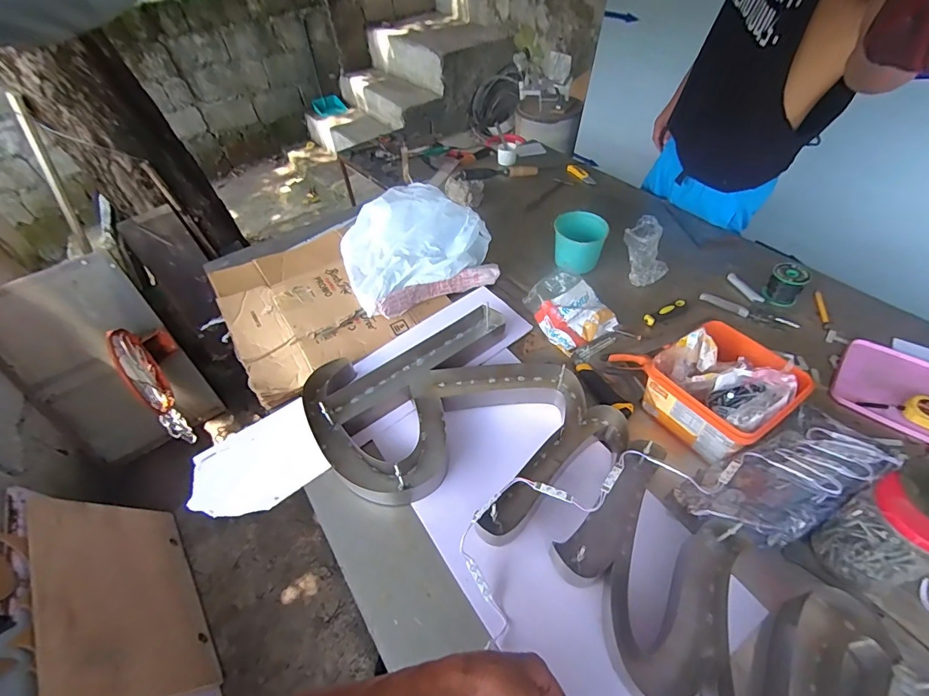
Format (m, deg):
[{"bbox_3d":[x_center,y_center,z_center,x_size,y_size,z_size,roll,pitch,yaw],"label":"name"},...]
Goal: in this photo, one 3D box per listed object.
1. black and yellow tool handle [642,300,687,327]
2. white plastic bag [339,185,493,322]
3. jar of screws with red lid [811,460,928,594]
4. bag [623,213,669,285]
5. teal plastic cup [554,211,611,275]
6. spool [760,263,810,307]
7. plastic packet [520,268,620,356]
[{"bbox_3d":[0.440,-0.081,0.932,0.107,0.021,0.026,-24,50,-16],"label":"black and yellow tool handle"},{"bbox_3d":[-0.131,-0.256,1.004,0.341,0.135,0.233,-32,54,-23],"label":"white plastic bag"},{"bbox_3d":[0.558,0.236,0.546,0.116,0.174,0.099,-18,49,-13],"label":"jar of screws with red lid"},{"bbox_3d":[0.427,-0.230,1.003,0.105,0.118,0.097,-30,53,-22],"label":"bag"},{"bbox_3d":[0.278,-0.241,1.022,0.121,0.116,0.140,1,48,4],"label":"teal plastic cup"},{"bbox_3d":[0.711,-0.142,0.938,0.069,0.064,0.074,33,57,28],"label":"spool"},{"bbox_3d":[0.224,-0.088,0.921,0.147,0.081,0.173,-27,52,-20],"label":"plastic packet"}]

